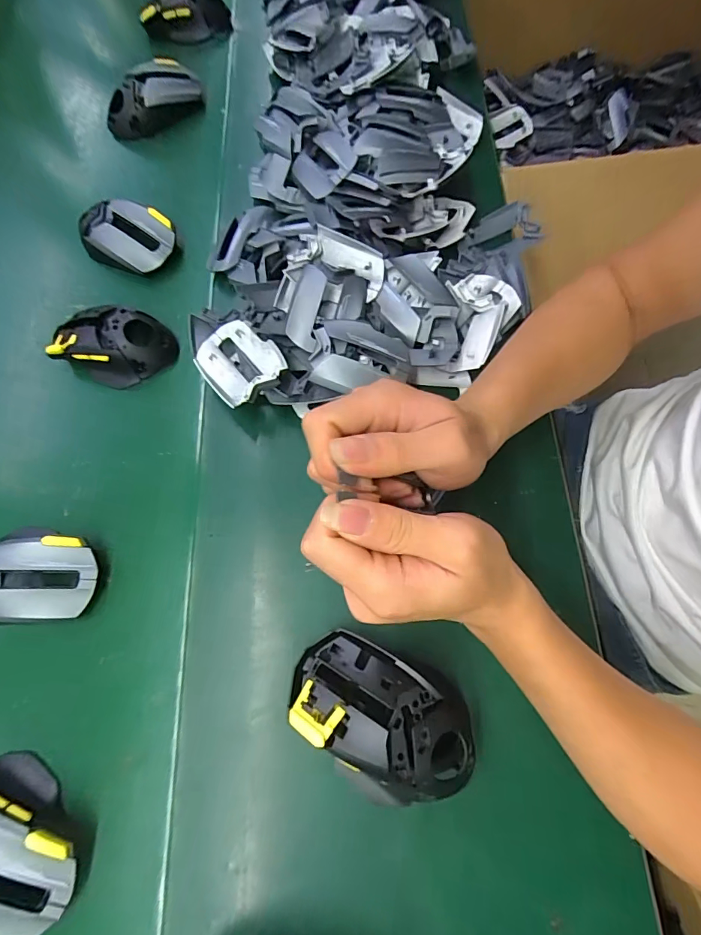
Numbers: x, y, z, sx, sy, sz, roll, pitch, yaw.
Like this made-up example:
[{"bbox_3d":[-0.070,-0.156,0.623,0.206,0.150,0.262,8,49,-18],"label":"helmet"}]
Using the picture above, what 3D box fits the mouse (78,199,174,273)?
[{"bbox_3d":[-0.229,-0.236,0.443,0.099,0.041,0.066,28,76,12],"label":"mouse"}]

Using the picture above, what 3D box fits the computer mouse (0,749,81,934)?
[{"bbox_3d":[-0.225,0.241,0.278,0.116,0.033,0.067,32,77,13],"label":"computer mouse"}]

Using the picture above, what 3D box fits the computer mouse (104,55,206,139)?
[{"bbox_3d":[-0.236,-0.439,0.511,0.115,0.036,0.071,-36,72,-10],"label":"computer mouse"}]

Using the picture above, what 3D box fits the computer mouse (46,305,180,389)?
[{"bbox_3d":[-0.224,-0.116,0.402,0.112,0.035,0.075,3,72,5],"label":"computer mouse"}]

